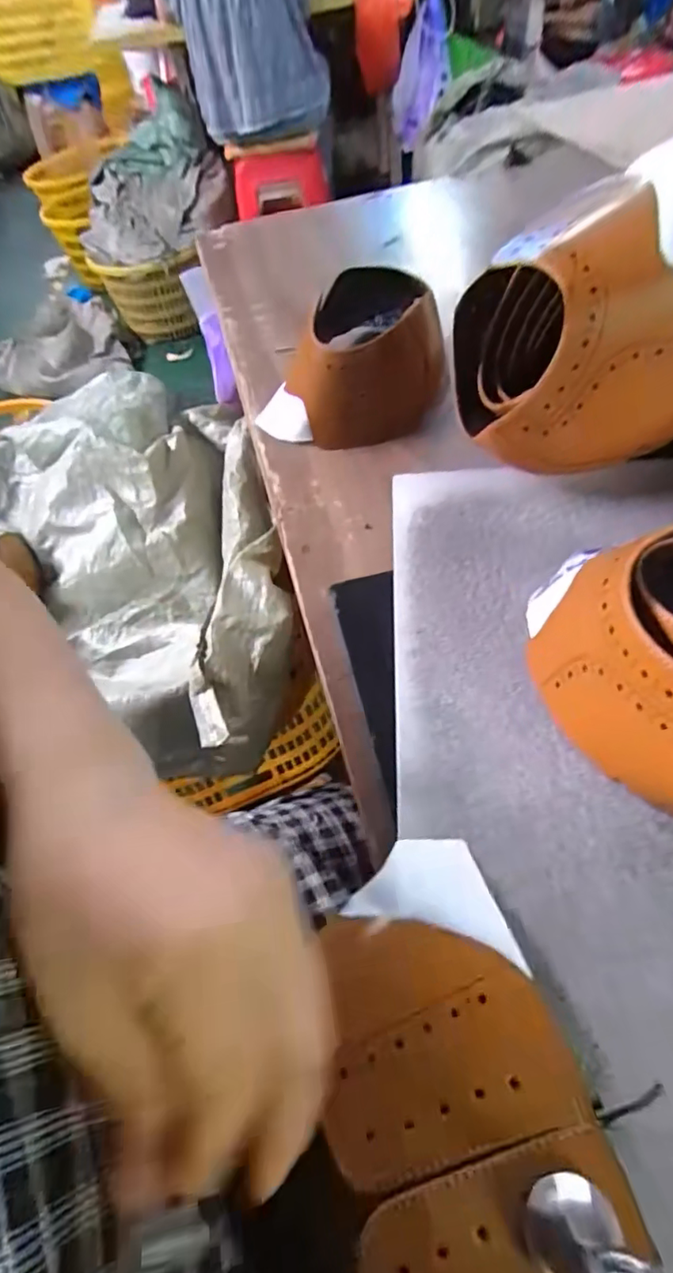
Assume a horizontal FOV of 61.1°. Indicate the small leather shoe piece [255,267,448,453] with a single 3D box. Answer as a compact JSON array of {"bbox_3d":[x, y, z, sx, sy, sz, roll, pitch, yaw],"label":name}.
[{"bbox_3d":[0.017,-0.244,0.489,0.147,0.093,0.138,9,57,14],"label":"small leather shoe piece"}]

